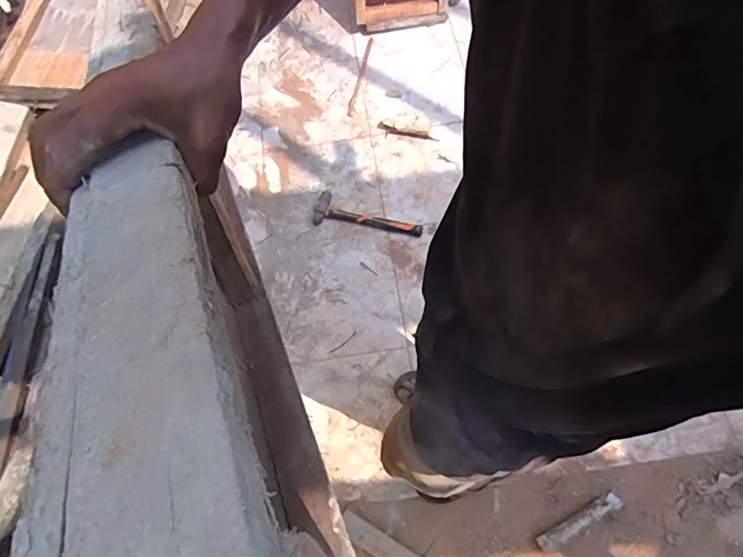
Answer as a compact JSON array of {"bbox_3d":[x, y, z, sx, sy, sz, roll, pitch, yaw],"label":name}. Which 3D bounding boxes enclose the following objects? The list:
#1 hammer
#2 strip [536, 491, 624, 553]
[{"bbox_3d":[-0.017,-0.194,1.569,0.366,0.033,0.118,18,67,11],"label":"hammer"},{"bbox_3d":[0.513,0.600,1.168,0.231,0.033,0.041,-27,67,-9],"label":"strip"}]

